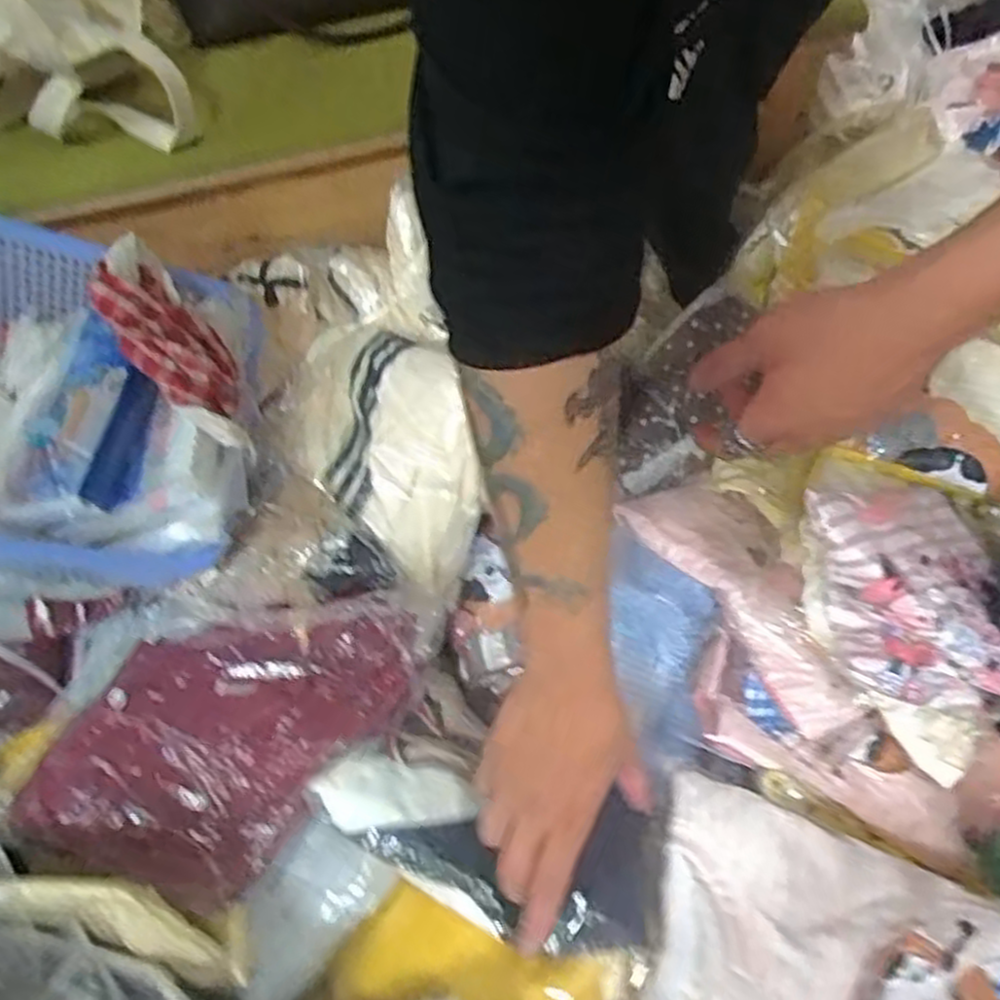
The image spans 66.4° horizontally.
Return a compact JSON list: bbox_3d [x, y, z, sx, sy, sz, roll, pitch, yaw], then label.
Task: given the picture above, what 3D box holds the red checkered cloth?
[{"bbox_3d":[-0.267,-0.134,0.607,0.071,0.076,0.153,-31,59,-16],"label":"red checkered cloth"}]

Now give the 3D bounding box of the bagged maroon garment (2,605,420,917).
[{"bbox_3d":[-0.201,0.154,0.539,0.180,0.057,0.259,31,63,22],"label":"bagged maroon garment"}]

